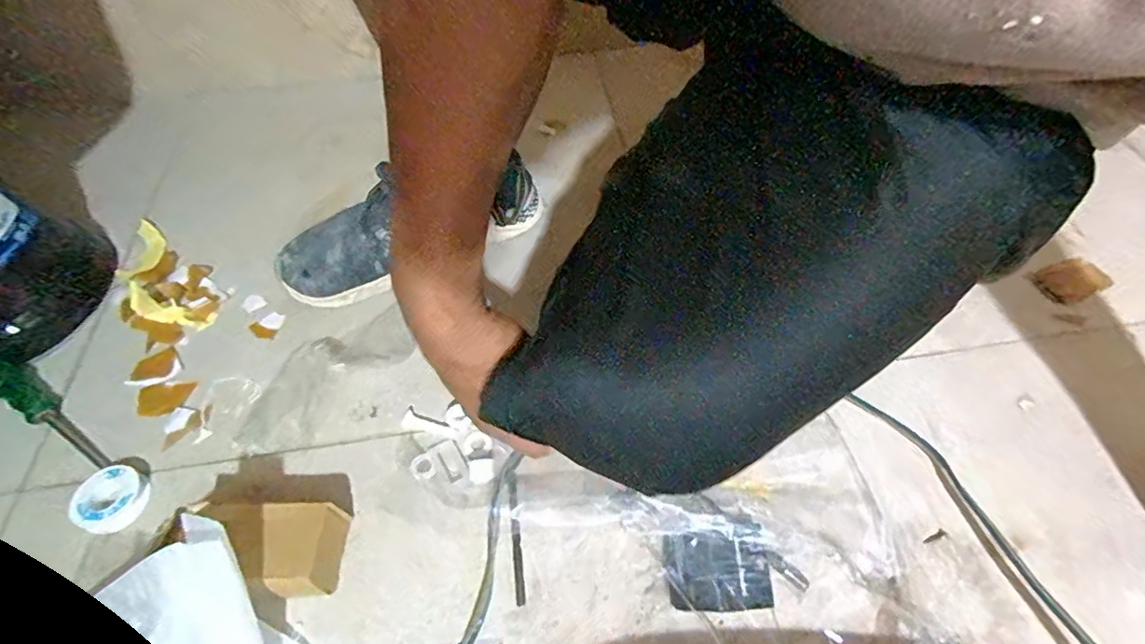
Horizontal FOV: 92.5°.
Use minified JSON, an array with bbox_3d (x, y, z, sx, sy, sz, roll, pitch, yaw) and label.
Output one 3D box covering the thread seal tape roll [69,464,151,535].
[{"bbox_3d":[-0.384,0.146,0.456,0.053,0.017,0.050,-2,56,3],"label":"thread seal tape roll"}]

